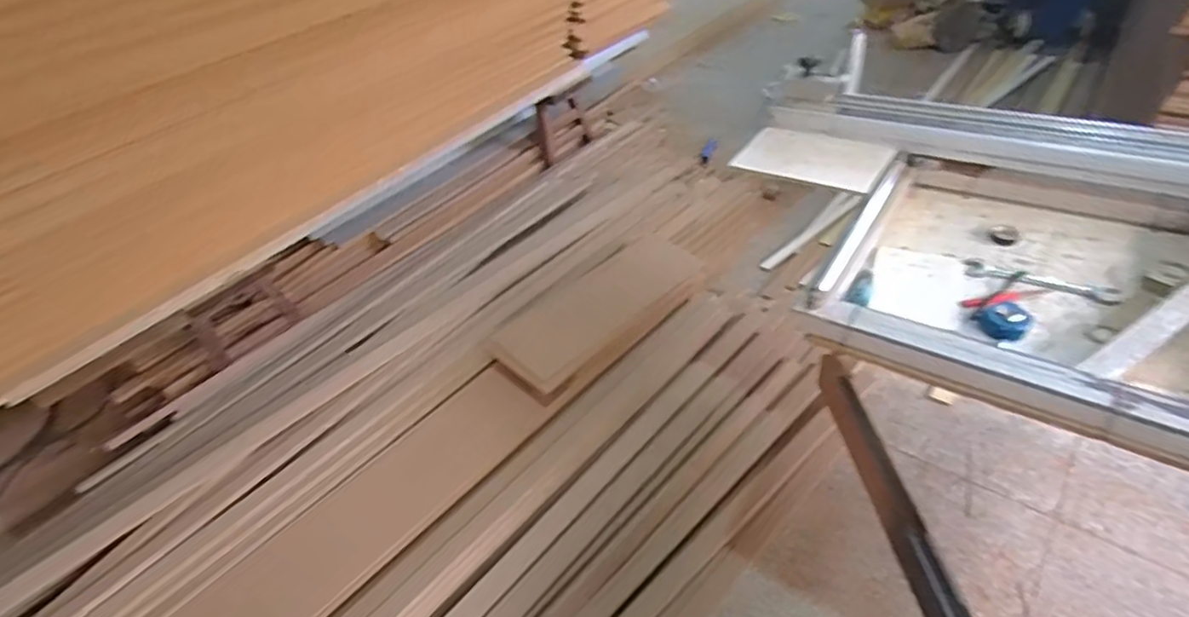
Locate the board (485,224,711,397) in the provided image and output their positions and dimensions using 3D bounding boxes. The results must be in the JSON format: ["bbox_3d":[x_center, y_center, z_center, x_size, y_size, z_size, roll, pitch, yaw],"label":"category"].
[{"bbox_3d":[0.020,-0.025,1.862,0.275,0.029,0.746,33,56,30],"label":"board"}]

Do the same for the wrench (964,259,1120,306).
[{"bbox_3d":[0.746,-0.045,0.986,0.208,0.006,0.050,17,50,32],"label":"wrench"}]

